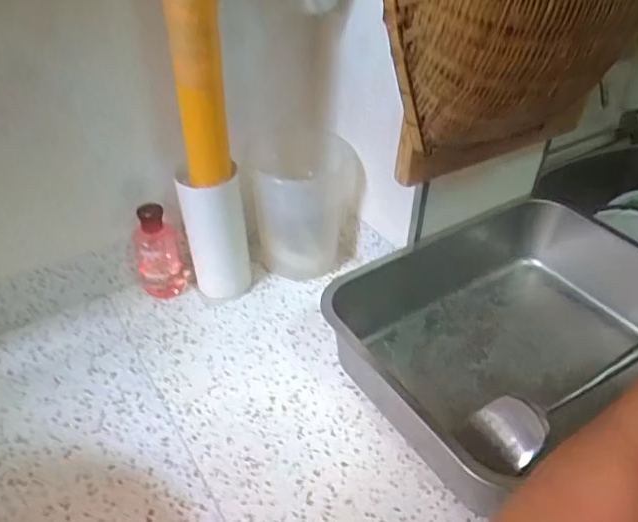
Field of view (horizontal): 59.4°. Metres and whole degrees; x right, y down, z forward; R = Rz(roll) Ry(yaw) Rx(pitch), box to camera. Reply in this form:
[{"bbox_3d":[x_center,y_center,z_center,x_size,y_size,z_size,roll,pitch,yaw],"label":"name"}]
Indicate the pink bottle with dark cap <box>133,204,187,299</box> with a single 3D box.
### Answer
[{"bbox_3d":[-0.203,-0.010,0.714,0.064,0.119,0.047,-9,42,-13],"label":"pink bottle with dark cap"}]

